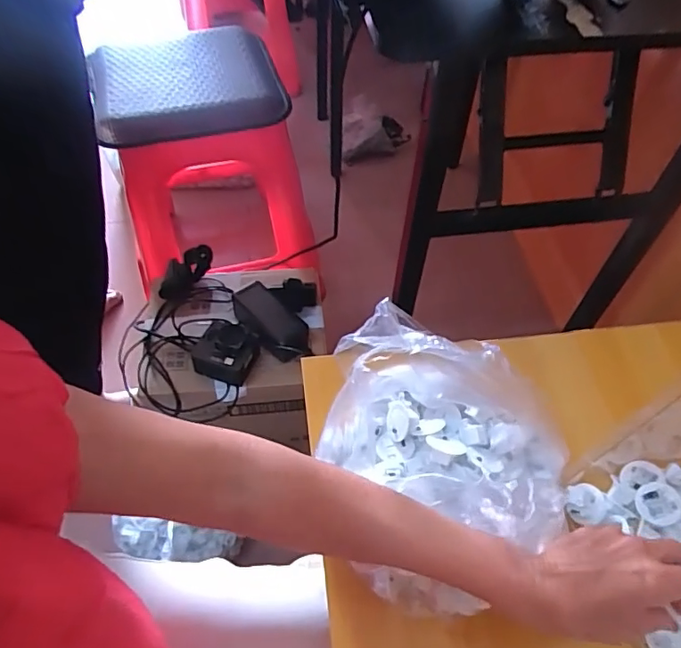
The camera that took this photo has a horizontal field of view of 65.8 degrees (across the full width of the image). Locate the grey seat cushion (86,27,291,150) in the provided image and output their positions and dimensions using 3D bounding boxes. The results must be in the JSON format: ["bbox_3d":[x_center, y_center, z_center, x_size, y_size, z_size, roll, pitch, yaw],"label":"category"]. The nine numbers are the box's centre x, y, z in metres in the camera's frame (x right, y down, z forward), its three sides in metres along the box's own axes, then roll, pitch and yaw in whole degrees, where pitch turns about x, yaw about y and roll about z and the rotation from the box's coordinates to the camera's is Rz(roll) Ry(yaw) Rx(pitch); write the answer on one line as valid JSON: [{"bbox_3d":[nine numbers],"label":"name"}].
[{"bbox_3d":[-0.279,-0.437,0.942,0.327,0.053,0.280,-14,55,-10],"label":"grey seat cushion"}]

